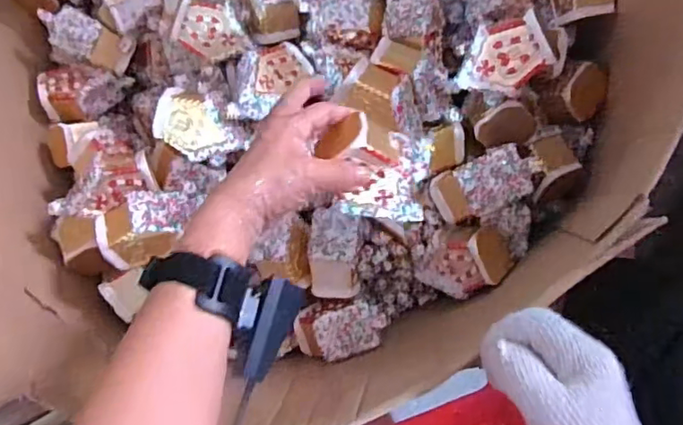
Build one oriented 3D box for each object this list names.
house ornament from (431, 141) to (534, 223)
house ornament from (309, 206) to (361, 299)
[{"bbox_3d":[0.124,-0.024,0.512,0.082,0.049,0.047,-26,90,9],"label":"house ornament"},{"bbox_3d":[-0.006,0.039,0.550,0.044,0.046,0.085,1,94,8],"label":"house ornament"}]

